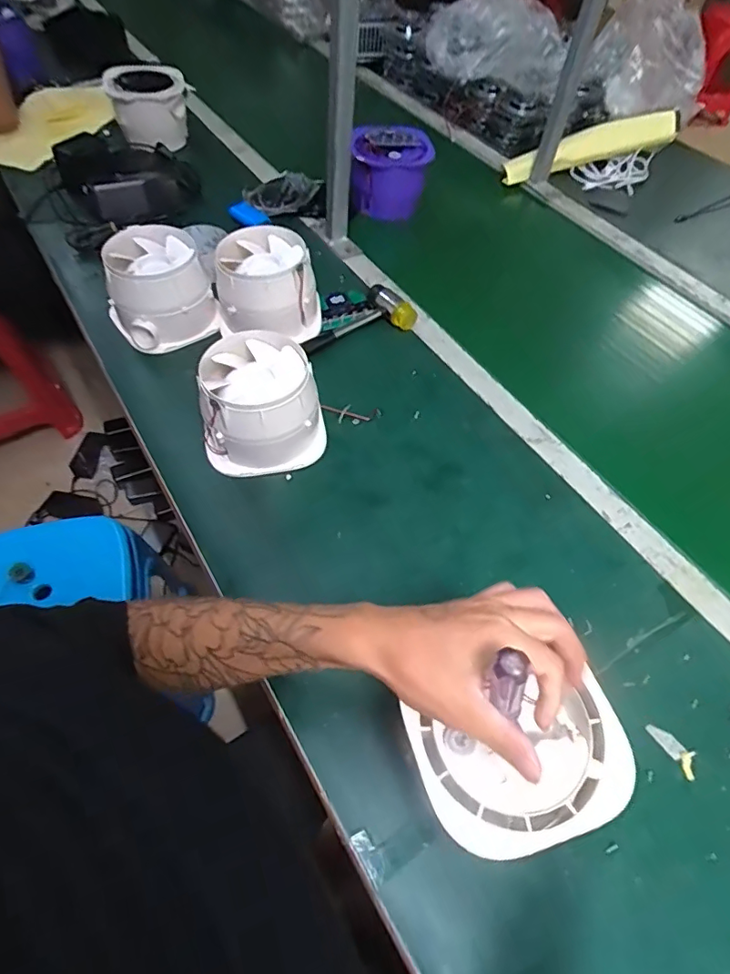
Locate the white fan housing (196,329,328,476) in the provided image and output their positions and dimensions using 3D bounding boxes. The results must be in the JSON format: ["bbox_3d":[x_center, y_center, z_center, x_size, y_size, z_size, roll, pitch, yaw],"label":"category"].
[{"bbox_3d":[-0.118,-0.092,0.600,0.134,0.103,0.125,-6,56,-8],"label":"white fan housing"}]

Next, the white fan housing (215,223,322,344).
[{"bbox_3d":[-0.134,-0.268,0.709,0.135,0.101,0.119,-12,57,-11],"label":"white fan housing"}]

